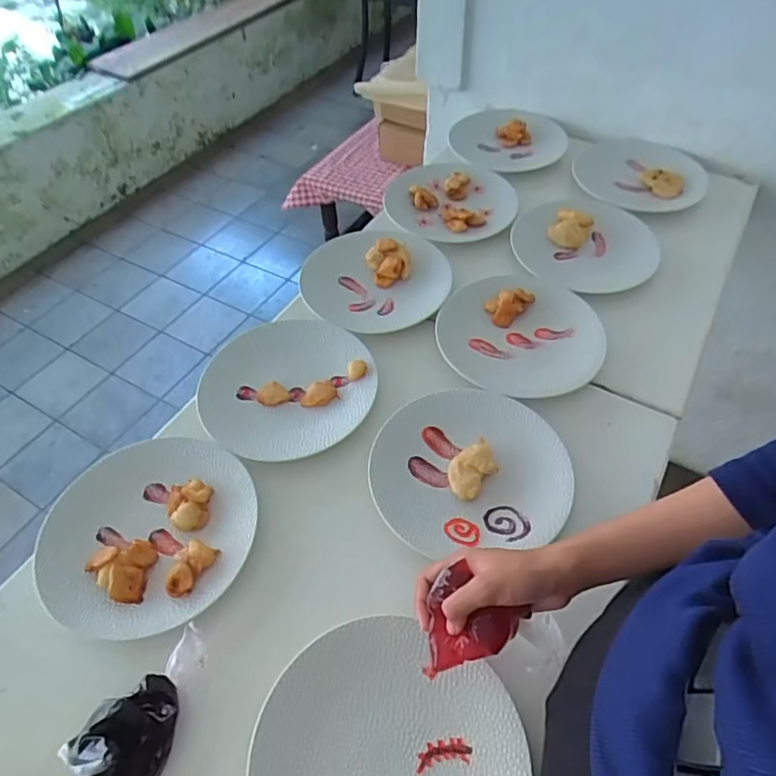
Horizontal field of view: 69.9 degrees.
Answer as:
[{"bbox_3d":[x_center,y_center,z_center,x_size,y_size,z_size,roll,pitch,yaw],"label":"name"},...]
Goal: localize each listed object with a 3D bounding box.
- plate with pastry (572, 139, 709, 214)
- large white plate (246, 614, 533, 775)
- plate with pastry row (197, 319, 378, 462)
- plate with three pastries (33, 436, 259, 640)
[{"bbox_3d":[0.403,-0.347,0.894,0.195,0.034,0.192,0,52,0],"label":"plate with pastry"},{"bbox_3d":[-0.002,0.281,0.410,0.196,0.018,0.188,0,52,0],"label":"large white plate"},{"bbox_3d":[-0.112,0.000,0.637,0.177,0.031,0.196,32,58,23],"label":"plate with pastry row"},{"bbox_3d":[-0.229,0.137,0.535,0.196,0.028,0.193,0,52,0],"label":"plate with three pastries"}]

